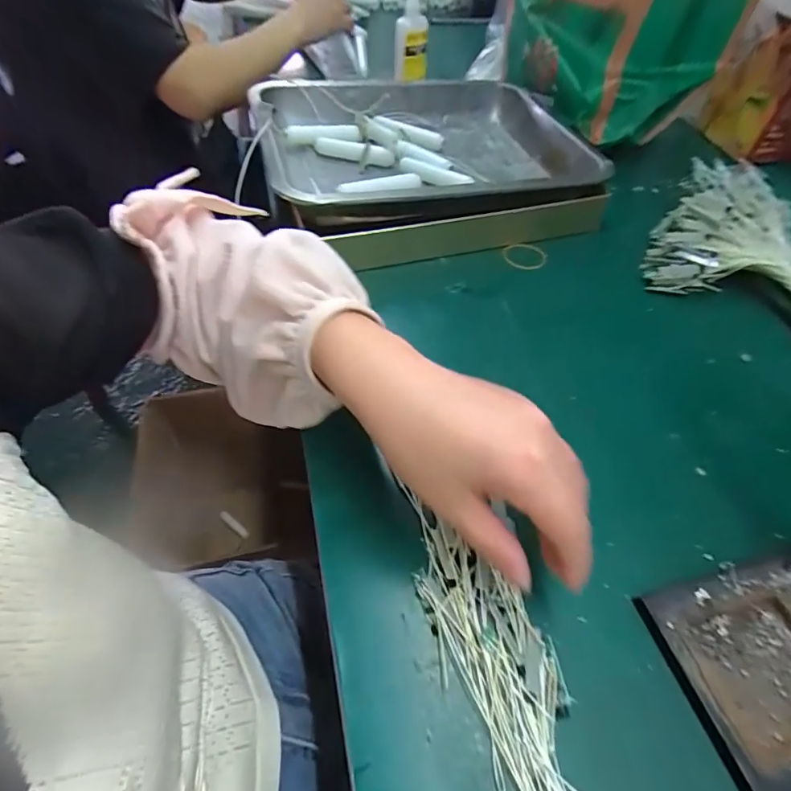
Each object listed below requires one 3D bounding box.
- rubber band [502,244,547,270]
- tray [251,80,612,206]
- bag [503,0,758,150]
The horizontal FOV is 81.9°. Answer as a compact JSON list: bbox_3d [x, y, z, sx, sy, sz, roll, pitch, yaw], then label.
[{"bbox_3d":[0.135,-0.144,0.474,0.045,0.005,0.045,-3,51,3],"label":"rubber band"},{"bbox_3d":[0.039,-0.278,0.522,0.363,0.074,0.269,-13,56,-11],"label":"tray"},{"bbox_3d":[0.266,-0.460,0.579,0.185,0.155,0.234,-21,58,-17],"label":"bag"}]

